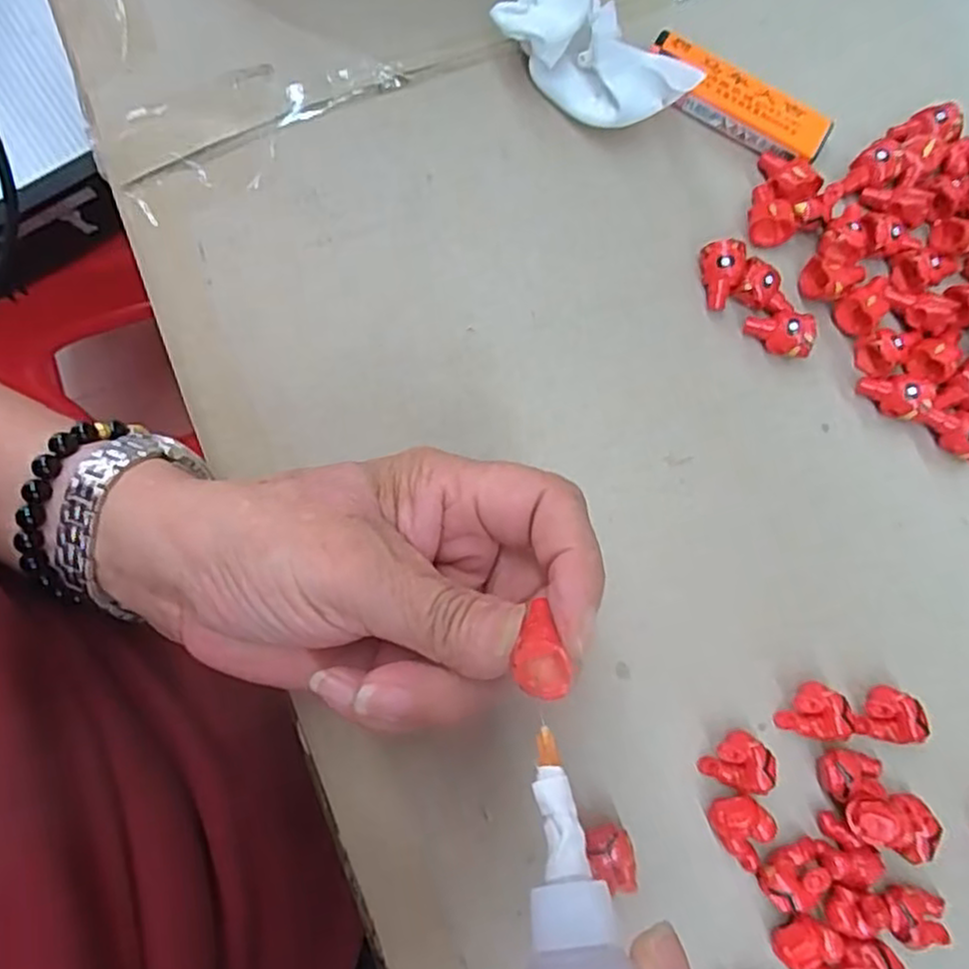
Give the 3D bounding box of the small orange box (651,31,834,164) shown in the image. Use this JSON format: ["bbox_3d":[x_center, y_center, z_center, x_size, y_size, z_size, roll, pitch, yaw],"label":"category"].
[{"bbox_3d":[0.103,-0.156,0.288,0.079,0.015,0.019,30,80,5],"label":"small orange box"}]

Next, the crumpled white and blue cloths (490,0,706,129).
[{"bbox_3d":[0.029,-0.211,0.284,0.066,0.040,0.150,-16,80,-4],"label":"crumpled white and blue cloths"}]

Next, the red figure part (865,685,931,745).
[{"bbox_3d":[0.144,0.082,0.246,0.019,0.016,0.018,0,79,-1],"label":"red figure part"}]

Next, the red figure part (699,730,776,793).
[{"bbox_3d":[0.089,0.096,0.242,0.021,0.014,0.018,22,79,3],"label":"red figure part"}]

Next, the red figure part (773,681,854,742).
[{"bbox_3d":[0.117,0.080,0.246,0.023,0.014,0.018,16,79,2],"label":"red figure part"}]

